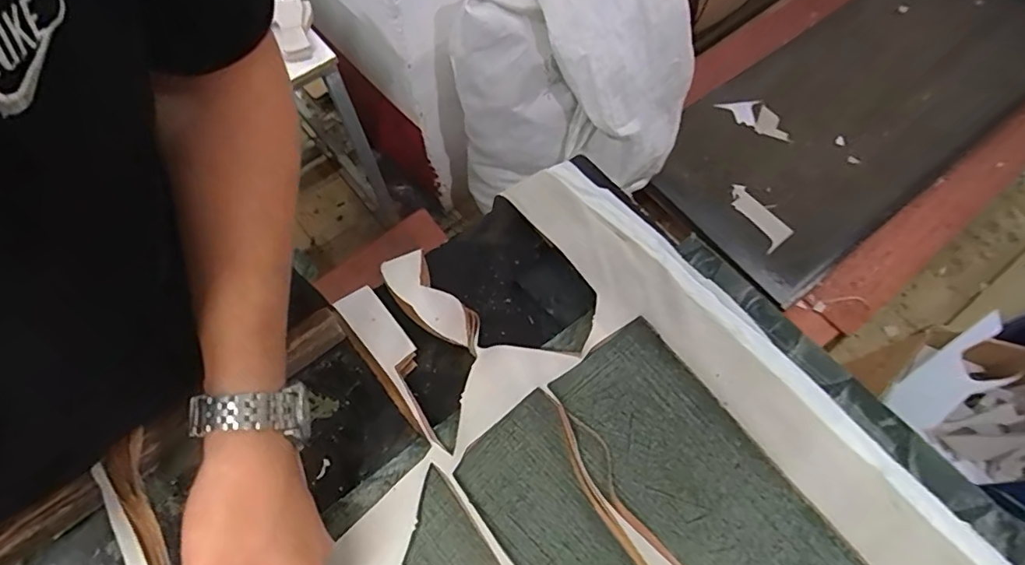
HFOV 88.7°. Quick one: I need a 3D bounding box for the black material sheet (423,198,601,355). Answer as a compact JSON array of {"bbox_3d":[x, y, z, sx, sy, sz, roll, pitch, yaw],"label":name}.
[{"bbox_3d":[0.000,0.001,0.451,0.102,0.028,0.162,-36,59,-12],"label":"black material sheet"}]

